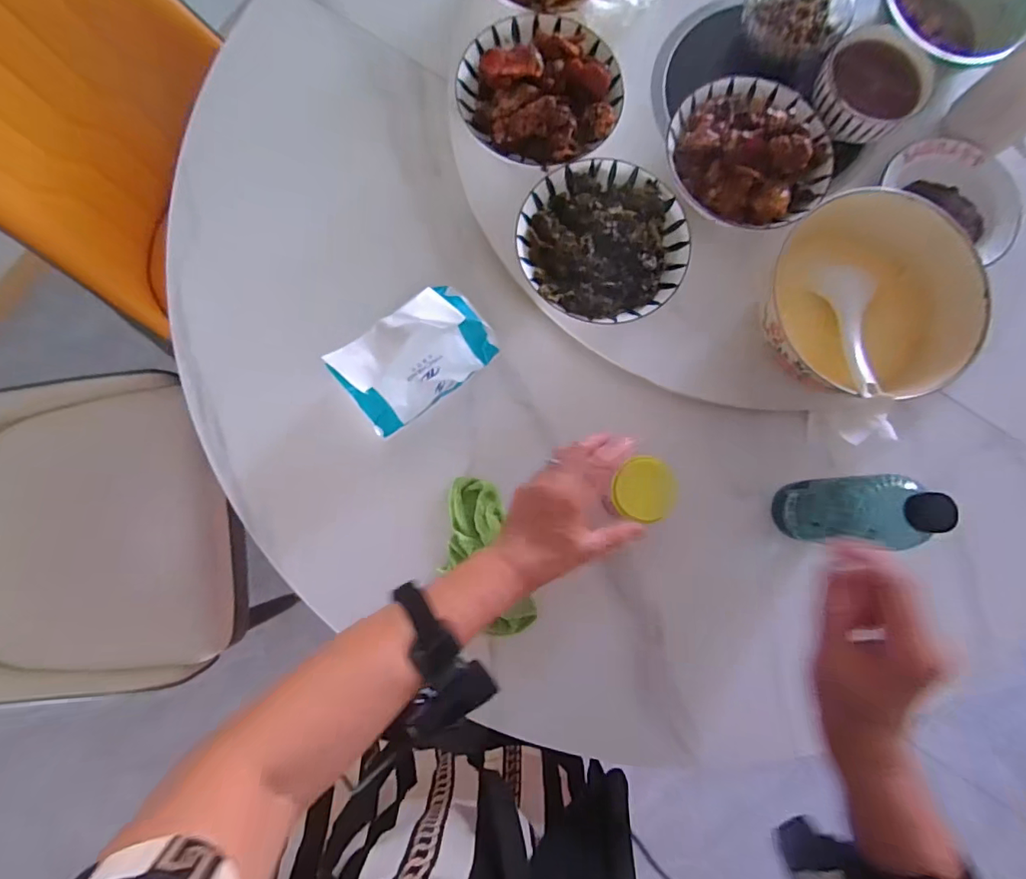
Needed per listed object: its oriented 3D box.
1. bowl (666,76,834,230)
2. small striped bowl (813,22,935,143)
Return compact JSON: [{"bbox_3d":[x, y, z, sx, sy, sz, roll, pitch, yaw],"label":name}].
[{"bbox_3d":[0.258,-0.315,0.546,0.173,0.067,0.171,0,82,-2],"label":"bowl"},{"bbox_3d":[0.383,-0.381,0.547,0.106,0.052,0.114,0,82,-2],"label":"small striped bowl"}]

